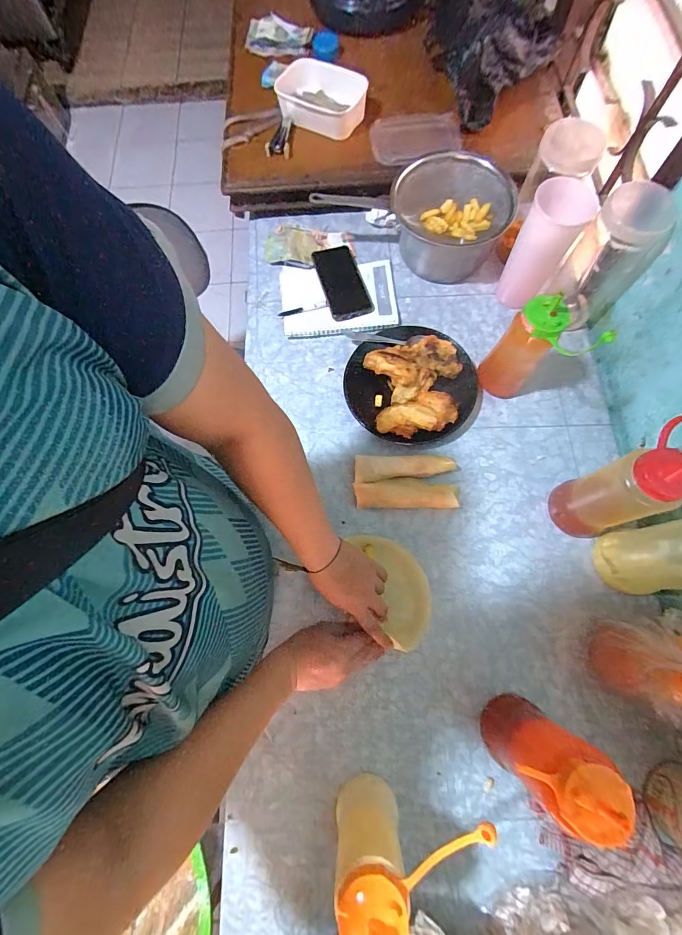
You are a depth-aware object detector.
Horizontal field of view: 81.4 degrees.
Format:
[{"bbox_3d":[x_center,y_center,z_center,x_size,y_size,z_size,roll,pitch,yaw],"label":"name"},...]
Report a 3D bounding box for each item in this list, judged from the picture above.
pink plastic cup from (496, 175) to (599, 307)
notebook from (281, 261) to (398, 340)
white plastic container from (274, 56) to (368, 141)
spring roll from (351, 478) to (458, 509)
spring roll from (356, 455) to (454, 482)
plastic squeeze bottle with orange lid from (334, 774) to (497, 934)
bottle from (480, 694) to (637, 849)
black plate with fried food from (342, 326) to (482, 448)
[{"bbox_3d":[0.320,-0.354,0.640,0.079,0.214,0.077,-1,72,2],"label":"pink plastic cup"},{"bbox_3d":[-0.005,-0.316,0.740,0.212,0.012,0.155,-7,72,0],"label":"notebook"},{"bbox_3d":[-0.036,-0.712,0.765,0.179,0.056,0.107,27,75,10],"label":"white plastic container"},{"bbox_3d":[0.102,0.039,0.621,0.159,0.027,0.047,0,72,2],"label":"spring roll"},{"bbox_3d":[0.099,-0.003,0.633,0.154,0.029,0.043,-5,72,0],"label":"spring roll"},{"bbox_3d":[0.067,0.396,0.425,0.150,0.204,0.060,-18,72,-4],"label":"plastic squeeze bottle with orange lid"},{"bbox_3d":[0.212,0.307,0.429,0.077,0.224,0.075,-1,72,2],"label":"bottle"},{"bbox_3d":[0.123,-0.145,0.661,0.224,0.059,0.207,-1,72,2],"label":"black plate with fried food"}]

